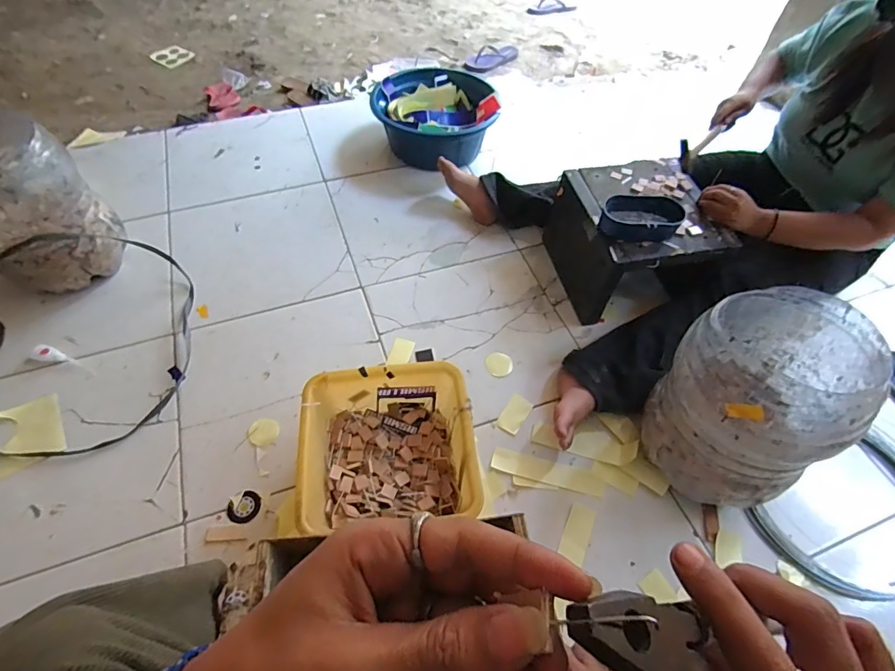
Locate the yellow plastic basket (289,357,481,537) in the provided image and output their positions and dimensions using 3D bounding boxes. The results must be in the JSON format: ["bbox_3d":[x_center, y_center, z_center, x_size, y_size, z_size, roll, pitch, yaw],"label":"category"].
[{"bbox_3d":[-0.096,0.192,0.780,0.273,0.111,0.265,-5,56,-6],"label":"yellow plastic basket"}]

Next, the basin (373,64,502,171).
[{"bbox_3d":[-0.034,-0.627,1.306,0.323,0.135,0.341,2,56,-2],"label":"basin"}]

